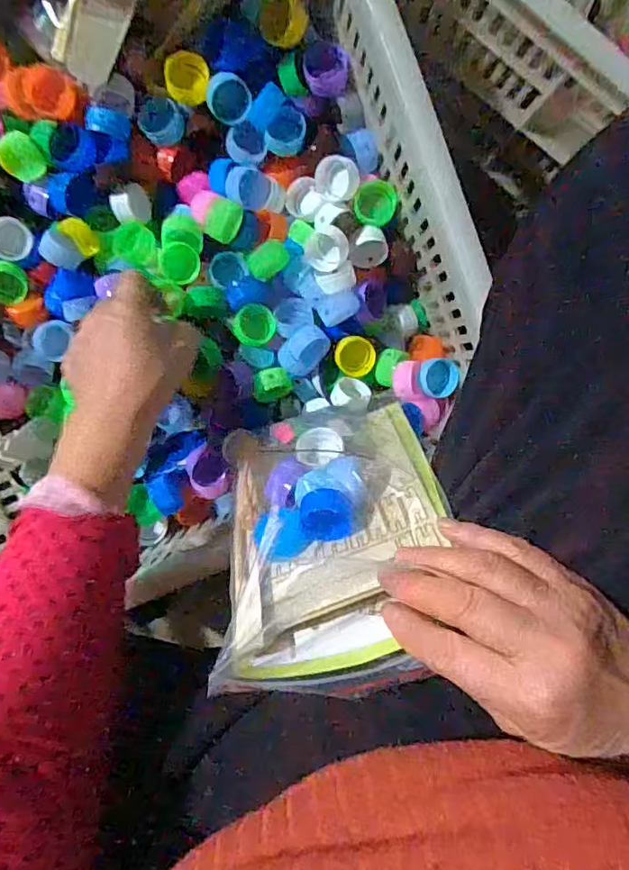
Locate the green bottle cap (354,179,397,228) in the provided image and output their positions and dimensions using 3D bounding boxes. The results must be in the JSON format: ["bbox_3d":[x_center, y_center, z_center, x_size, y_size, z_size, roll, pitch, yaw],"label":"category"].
[{"bbox_3d":[0.048,-0.183,0.443,0.033,0.009,0.035,0,97,-1],"label":"green bottle cap"}]

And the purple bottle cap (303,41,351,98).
[{"bbox_3d":[0.008,-0.269,0.413,0.033,0.017,0.028,14,97,-2],"label":"purple bottle cap"}]

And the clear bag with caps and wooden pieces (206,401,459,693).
[{"bbox_3d":[0.012,0.048,0.354,0.132,0.218,0.039,-5,137,1],"label":"clear bag with caps and wooden pieces"}]

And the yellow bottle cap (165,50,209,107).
[{"bbox_3d":[-0.096,-0.268,0.421,0.030,0.020,0.029,0,97,-1],"label":"yellow bottle cap"}]

